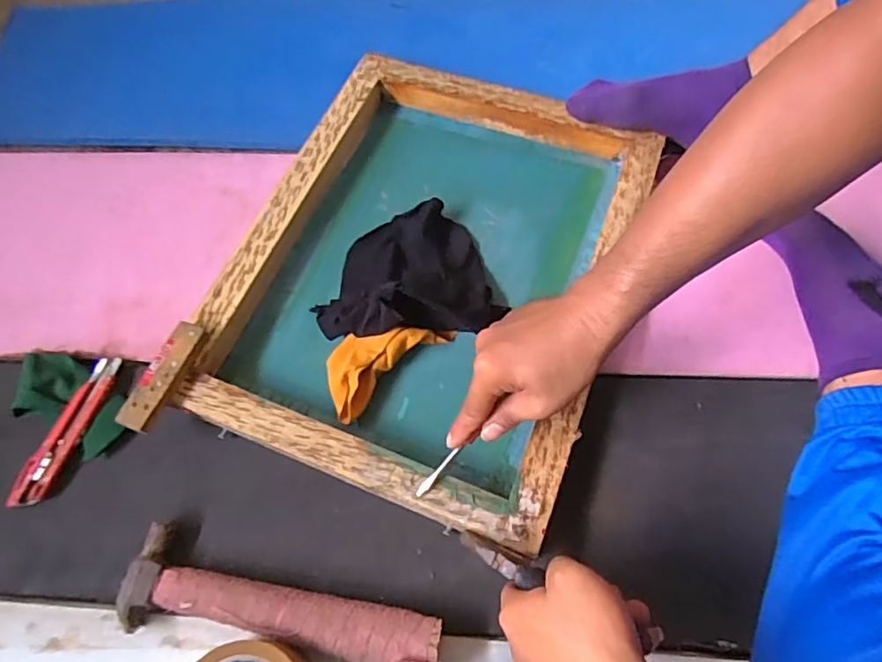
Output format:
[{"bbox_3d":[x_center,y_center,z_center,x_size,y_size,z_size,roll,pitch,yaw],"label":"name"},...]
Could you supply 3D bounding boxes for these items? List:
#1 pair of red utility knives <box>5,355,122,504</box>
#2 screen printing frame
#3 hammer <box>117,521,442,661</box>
[{"bbox_3d":[-0.360,0.094,0.540,0.036,0.019,0.151,17,65,10],"label":"pair of red utility knives"},{"bbox_3d":[-0.013,-0.069,0.576,0.370,0.061,0.463,18,65,11],"label":"screen printing frame"},{"bbox_3d":[-0.129,0.223,0.455,0.262,0.034,0.077,10,64,7],"label":"hammer"}]

